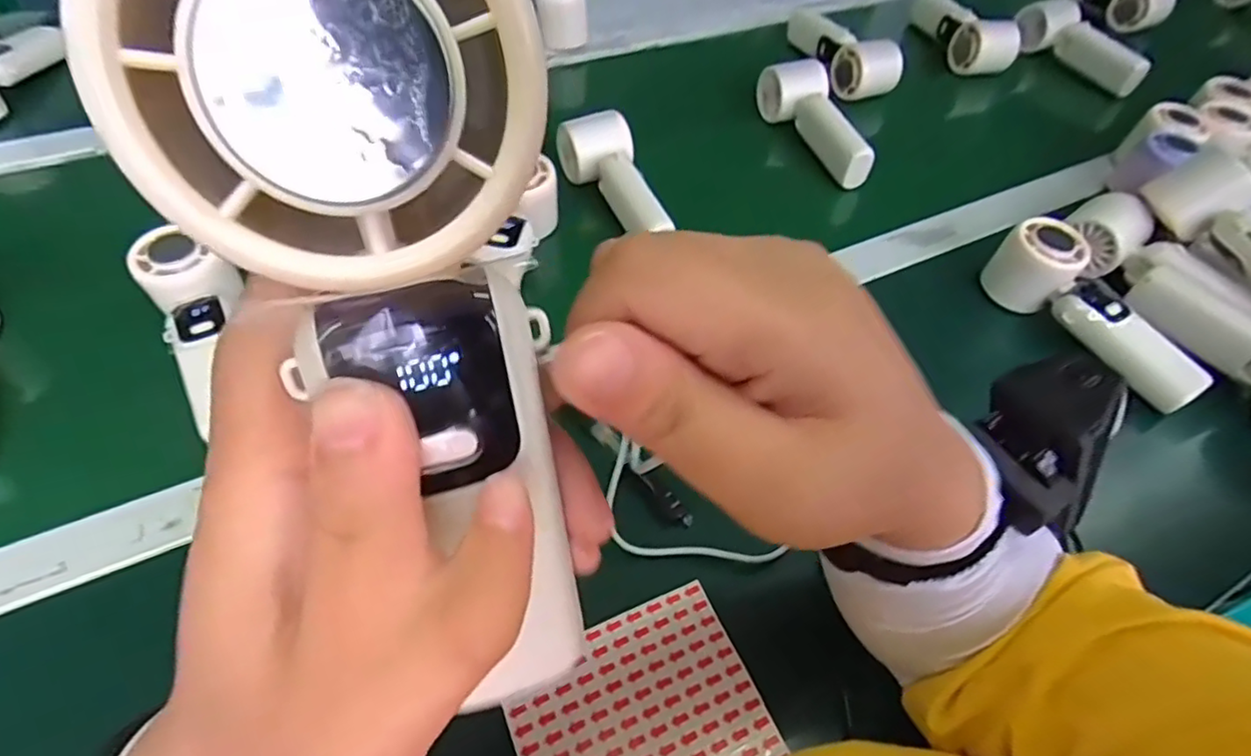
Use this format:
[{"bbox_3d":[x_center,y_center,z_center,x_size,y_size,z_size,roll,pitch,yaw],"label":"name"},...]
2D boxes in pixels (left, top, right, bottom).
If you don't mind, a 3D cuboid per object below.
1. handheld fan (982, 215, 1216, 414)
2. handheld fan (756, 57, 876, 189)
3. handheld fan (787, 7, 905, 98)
[{"bbox_3d":[0.354,-0.049,0.477,0.049,0.067,0.166,-30,60,-24],"label":"handheld fan"},{"bbox_3d":[0.192,-0.261,0.636,0.050,0.054,0.168,-12,54,-13],"label":"handheld fan"},{"bbox_3d":[0.255,-0.390,0.751,0.056,0.065,0.175,-8,53,-10],"label":"handheld fan"}]

